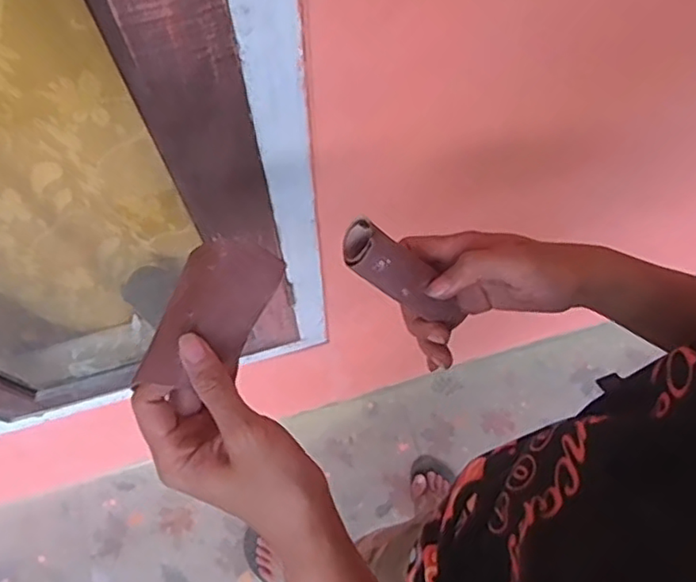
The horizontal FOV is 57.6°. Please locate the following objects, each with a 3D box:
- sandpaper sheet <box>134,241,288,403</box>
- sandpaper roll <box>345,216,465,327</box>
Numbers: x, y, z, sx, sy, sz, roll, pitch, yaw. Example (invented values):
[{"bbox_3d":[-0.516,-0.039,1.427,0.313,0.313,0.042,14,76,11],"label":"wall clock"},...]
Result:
[{"bbox_3d":[-0.086,0.014,0.396,0.060,0.017,0.102,20,72,5],"label":"sandpaper sheet"},{"bbox_3d":[0.041,-0.007,0.418,0.108,0.027,0.035,35,68,-34],"label":"sandpaper roll"}]

